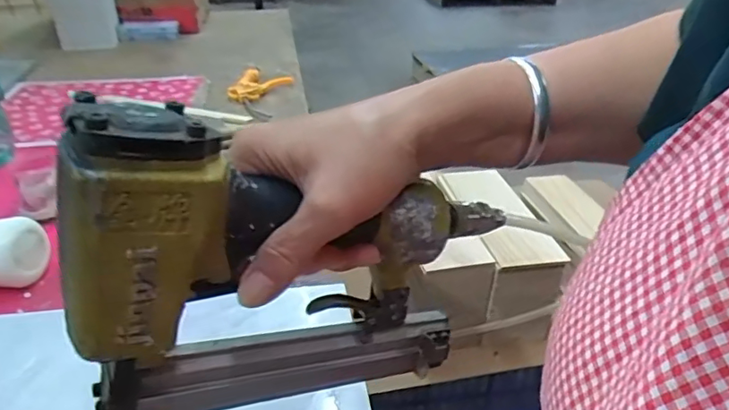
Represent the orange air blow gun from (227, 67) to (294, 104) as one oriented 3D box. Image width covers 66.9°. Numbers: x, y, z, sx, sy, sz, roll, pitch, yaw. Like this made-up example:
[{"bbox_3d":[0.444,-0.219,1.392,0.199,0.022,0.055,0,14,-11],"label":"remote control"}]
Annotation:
[{"bbox_3d":[-0.190,-0.220,0.995,0.094,0.016,0.161,7,32,10],"label":"orange air blow gun"}]

